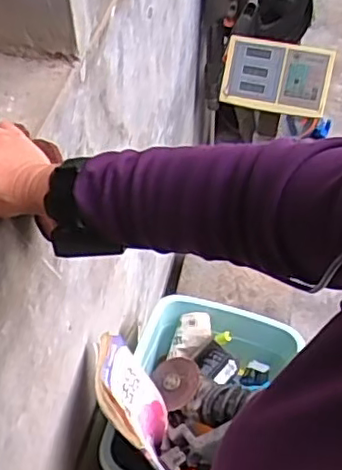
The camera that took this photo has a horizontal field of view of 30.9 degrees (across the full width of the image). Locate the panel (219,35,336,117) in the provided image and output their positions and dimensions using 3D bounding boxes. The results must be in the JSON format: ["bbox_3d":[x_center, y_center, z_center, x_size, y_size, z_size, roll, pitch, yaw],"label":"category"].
[{"bbox_3d":[0.226,-0.339,1.324,0.224,0.141,0.041,9,14,2],"label":"panel"}]

